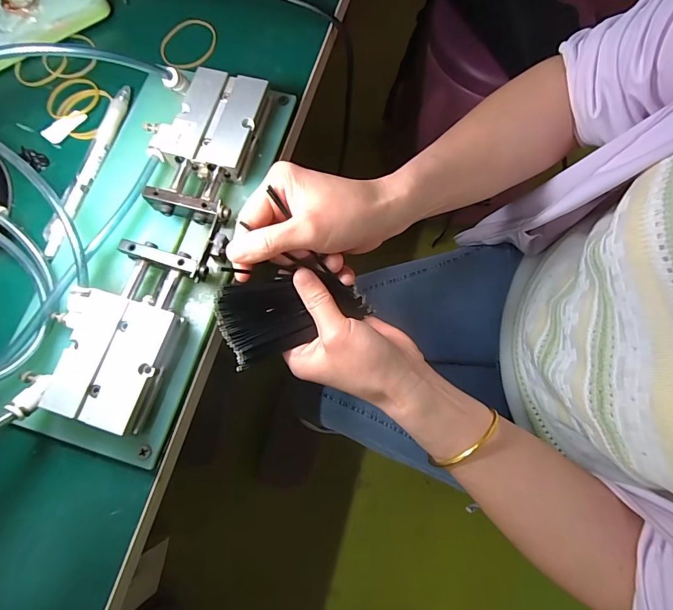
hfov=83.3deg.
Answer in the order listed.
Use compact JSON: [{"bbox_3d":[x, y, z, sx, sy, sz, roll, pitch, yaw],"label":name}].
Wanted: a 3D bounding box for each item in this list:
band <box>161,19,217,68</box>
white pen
[{"bbox_3d":[-0.124,-0.220,0.318,0.051,0.004,0.047,0,74,-1],"label":"band"},{"bbox_3d":[-0.183,-0.103,0.283,0.013,0.009,0.141,14,76,3],"label":"white pen"}]

